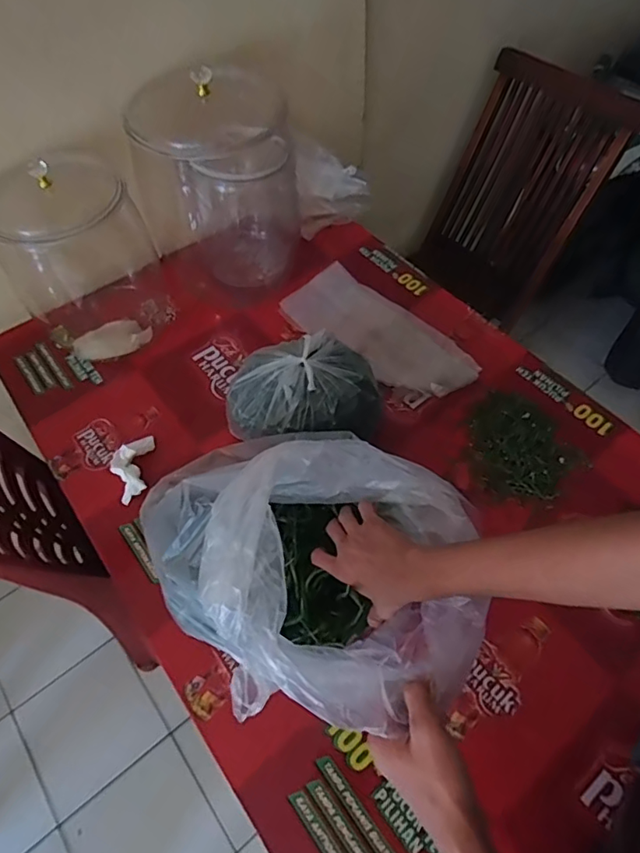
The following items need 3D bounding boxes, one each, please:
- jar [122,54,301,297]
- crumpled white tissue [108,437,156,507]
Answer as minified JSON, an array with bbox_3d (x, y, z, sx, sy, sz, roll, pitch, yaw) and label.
[{"bbox_3d":[-0.182,-0.437,0.985,0.227,0.344,0.217,-1,59,2],"label":"jar"},{"bbox_3d":[-0.304,0.062,0.843,0.052,0.040,0.115,-6,59,-1],"label":"crumpled white tissue"}]

